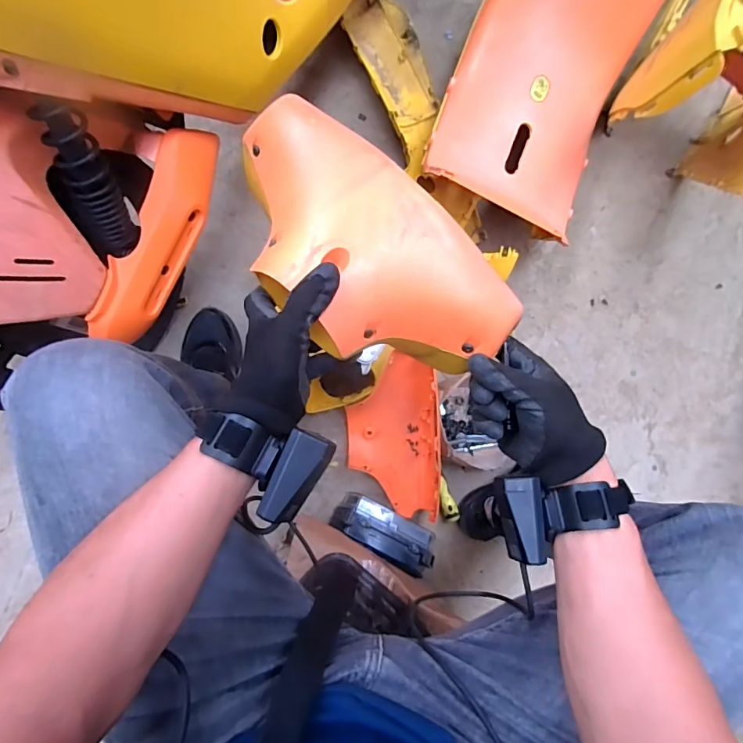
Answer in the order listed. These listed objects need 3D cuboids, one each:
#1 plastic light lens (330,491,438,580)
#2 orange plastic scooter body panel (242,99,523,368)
[{"bbox_3d":[0.027,0.283,0.768,0.183,0.048,0.075,31,82,-4],"label":"plastic light lens"},{"bbox_3d":[-0.015,-0.101,0.373,0.279,0.054,0.142,43,81,-2],"label":"orange plastic scooter body panel"}]

